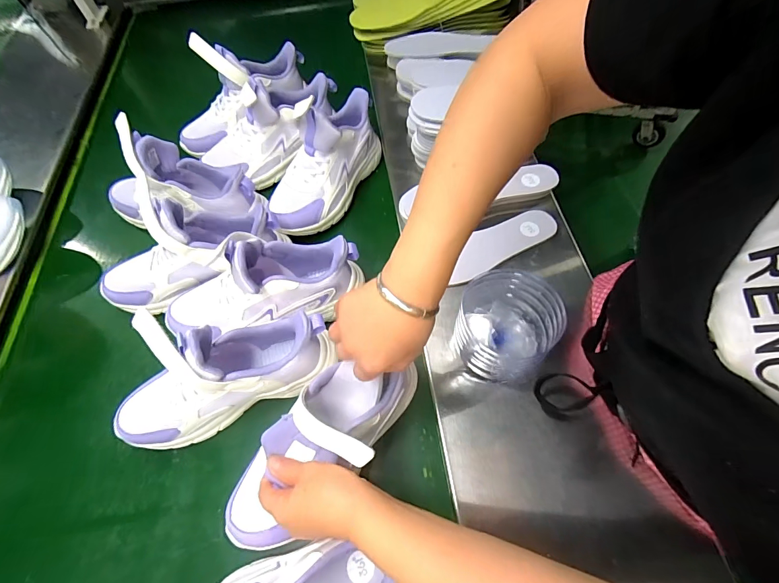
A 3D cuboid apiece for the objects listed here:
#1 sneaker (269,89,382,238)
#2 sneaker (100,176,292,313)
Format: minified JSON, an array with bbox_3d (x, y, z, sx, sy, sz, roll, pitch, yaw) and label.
[{"bbox_3d":[-0.097,-0.192,0.572,0.086,0.128,0.260,26,67,16],"label":"sneaker"},{"bbox_3d":[-0.266,-0.061,0.484,0.234,0.126,0.096,-31,65,-13],"label":"sneaker"}]

